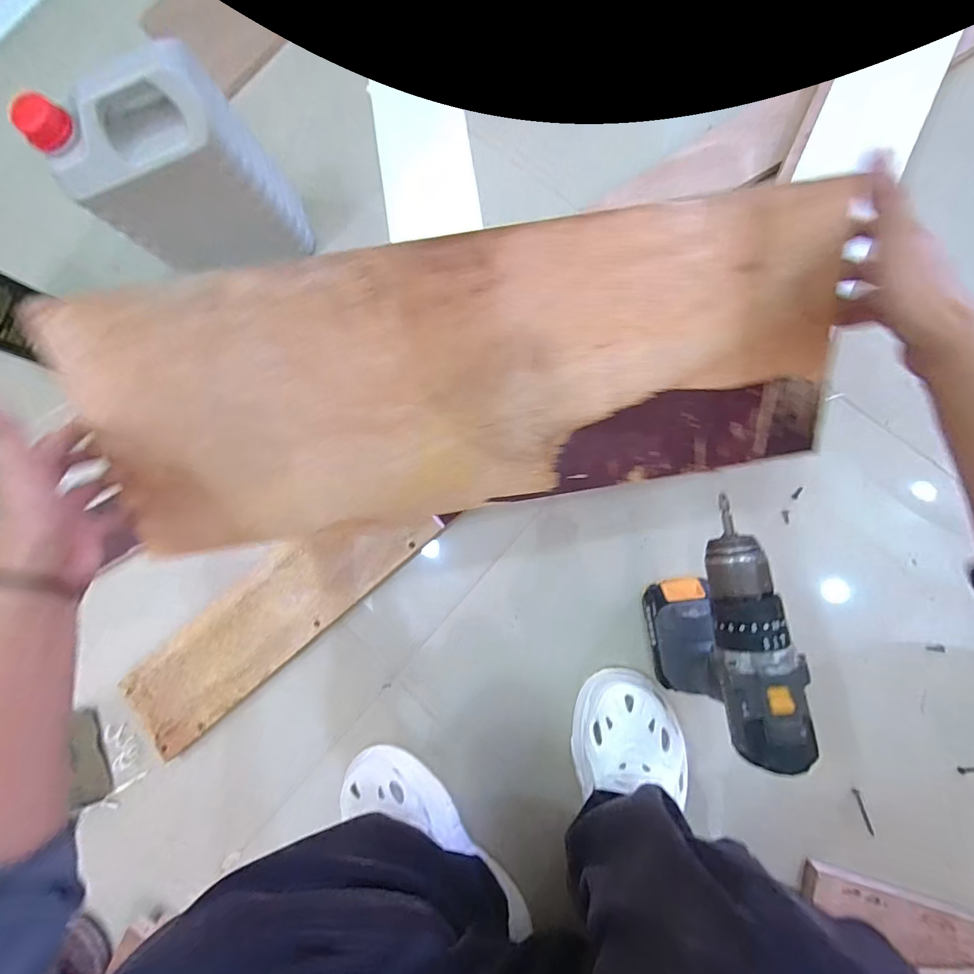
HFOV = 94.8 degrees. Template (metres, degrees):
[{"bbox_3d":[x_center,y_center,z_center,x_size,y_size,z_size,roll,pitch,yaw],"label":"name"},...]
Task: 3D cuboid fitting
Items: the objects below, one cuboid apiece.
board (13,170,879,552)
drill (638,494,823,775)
[{"bbox_3d":[-0.014,-0.082,0.366,0.589,0.013,0.215,-9,116,-1],"label":"board"},{"bbox_3d":[0.197,0.112,0.410,0.070,0.216,0.178,-7,84,6],"label":"drill"}]

